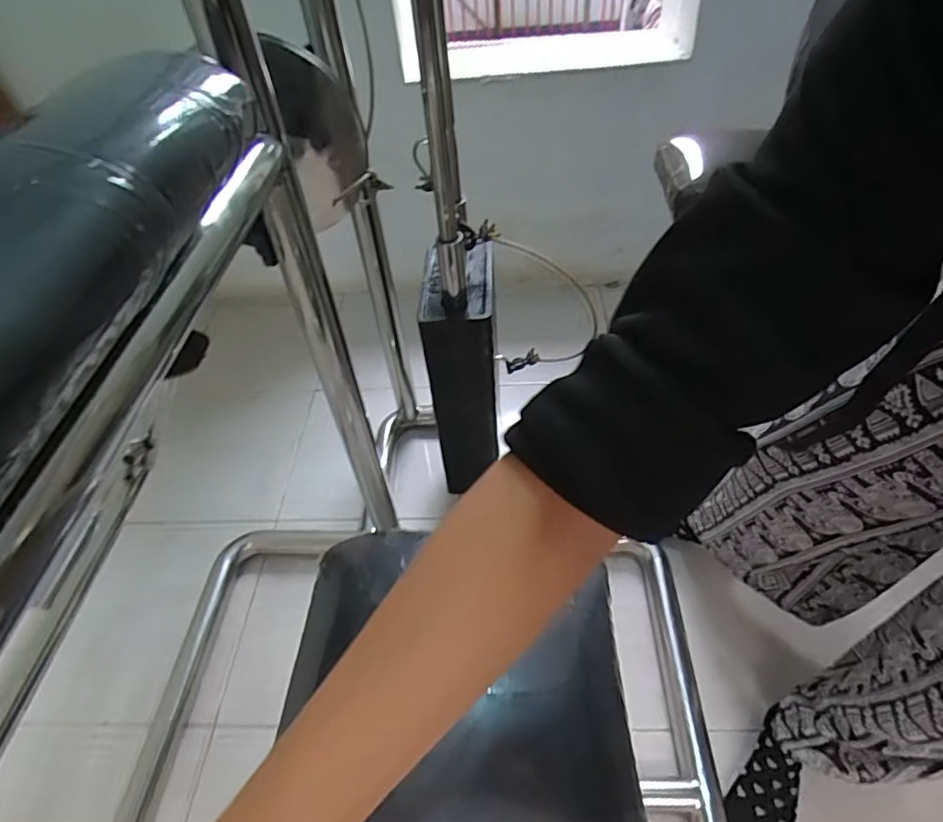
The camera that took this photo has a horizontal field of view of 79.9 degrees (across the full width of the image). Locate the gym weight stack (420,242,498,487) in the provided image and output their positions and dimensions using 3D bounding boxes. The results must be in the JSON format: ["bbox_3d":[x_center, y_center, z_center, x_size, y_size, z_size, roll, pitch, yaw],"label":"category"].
[{"bbox_3d":[-0.013,-0.061,1.011,0.117,0.434,0.159,-4,47,1],"label":"gym weight stack"}]

